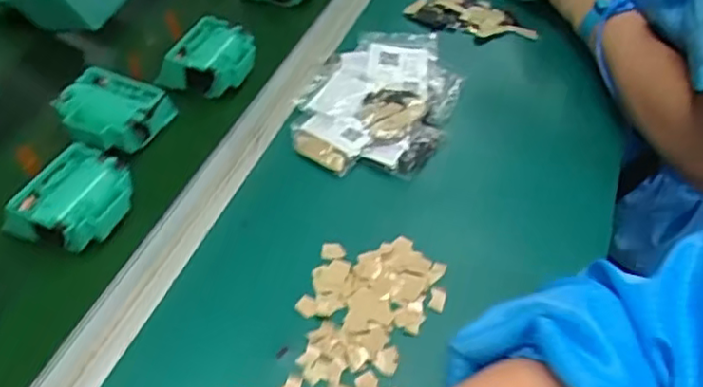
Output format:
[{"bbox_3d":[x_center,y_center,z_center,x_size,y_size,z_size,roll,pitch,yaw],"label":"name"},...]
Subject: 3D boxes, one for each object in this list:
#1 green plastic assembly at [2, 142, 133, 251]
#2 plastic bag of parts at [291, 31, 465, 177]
[{"bbox_3d":[-0.205,0.006,0.490,0.069,0.034,0.083,24,53,18],"label":"green plastic assembly"},{"bbox_3d":[0.028,-0.090,0.622,0.128,0.030,0.198,16,51,12],"label":"plastic bag of parts"}]

